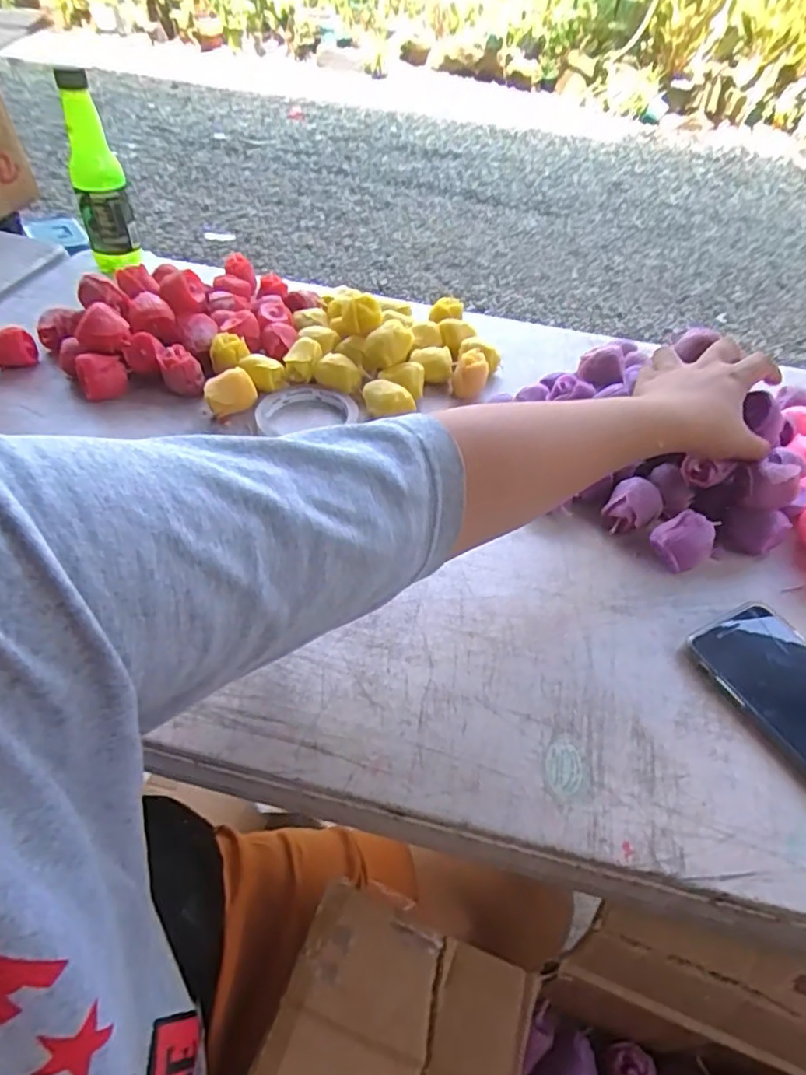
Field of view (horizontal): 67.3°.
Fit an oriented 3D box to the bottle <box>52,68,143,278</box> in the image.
[{"bbox_3d":[-0.329,-0.383,0.655,0.052,0.183,0.056,-16,52,-18],"label":"bottle"}]

